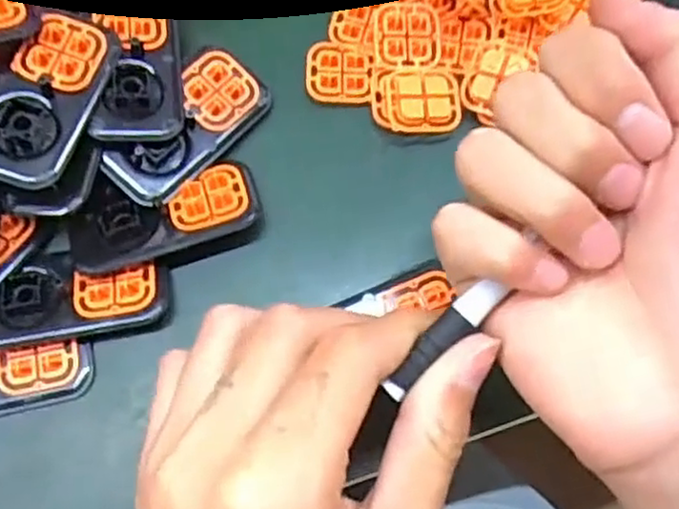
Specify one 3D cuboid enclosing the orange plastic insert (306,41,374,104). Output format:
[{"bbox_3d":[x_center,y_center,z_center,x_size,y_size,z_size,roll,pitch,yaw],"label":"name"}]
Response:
[{"bbox_3d":[0.000,-0.080,0.312,0.028,0.006,0.027,-2,72,0],"label":"orange plastic insert"}]

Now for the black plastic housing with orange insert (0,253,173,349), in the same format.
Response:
[{"bbox_3d":[-0.104,0.016,0.278,0.073,0.007,0.038,-7,72,-2],"label":"black plastic housing with orange insert"}]

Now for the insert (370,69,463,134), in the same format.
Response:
[{"bbox_3d":[0.033,-0.066,0.301,0.035,0.007,0.032,-4,72,-1],"label":"insert"}]

